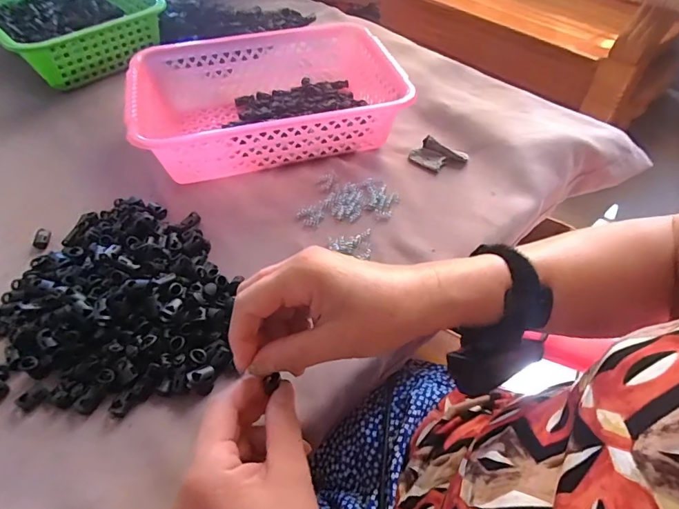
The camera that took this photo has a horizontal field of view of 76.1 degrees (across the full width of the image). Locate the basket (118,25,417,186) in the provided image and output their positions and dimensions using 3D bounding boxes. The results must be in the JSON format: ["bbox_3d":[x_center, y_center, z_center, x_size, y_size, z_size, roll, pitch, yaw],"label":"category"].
[{"bbox_3d":[-0.085,-0.188,0.519,0.292,0.070,0.204,-14,51,-11],"label":"basket"}]

